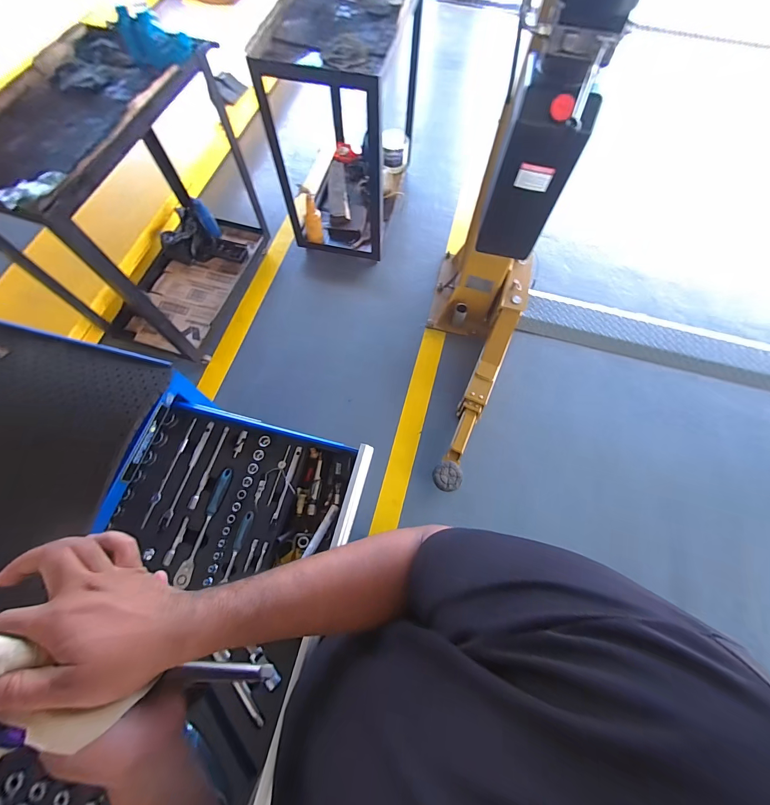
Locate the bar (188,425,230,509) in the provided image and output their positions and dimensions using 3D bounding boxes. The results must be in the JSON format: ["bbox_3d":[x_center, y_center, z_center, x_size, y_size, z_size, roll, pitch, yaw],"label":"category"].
[{"bbox_3d":[-0.308,0.111,0.613,0.014,0.010,0.148,13,68,4],"label":"bar"}]

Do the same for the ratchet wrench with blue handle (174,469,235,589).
[{"bbox_3d":[-0.293,0.197,0.571,0.024,0.016,0.181,14,68,4],"label":"ratchet wrench with blue handle"}]

